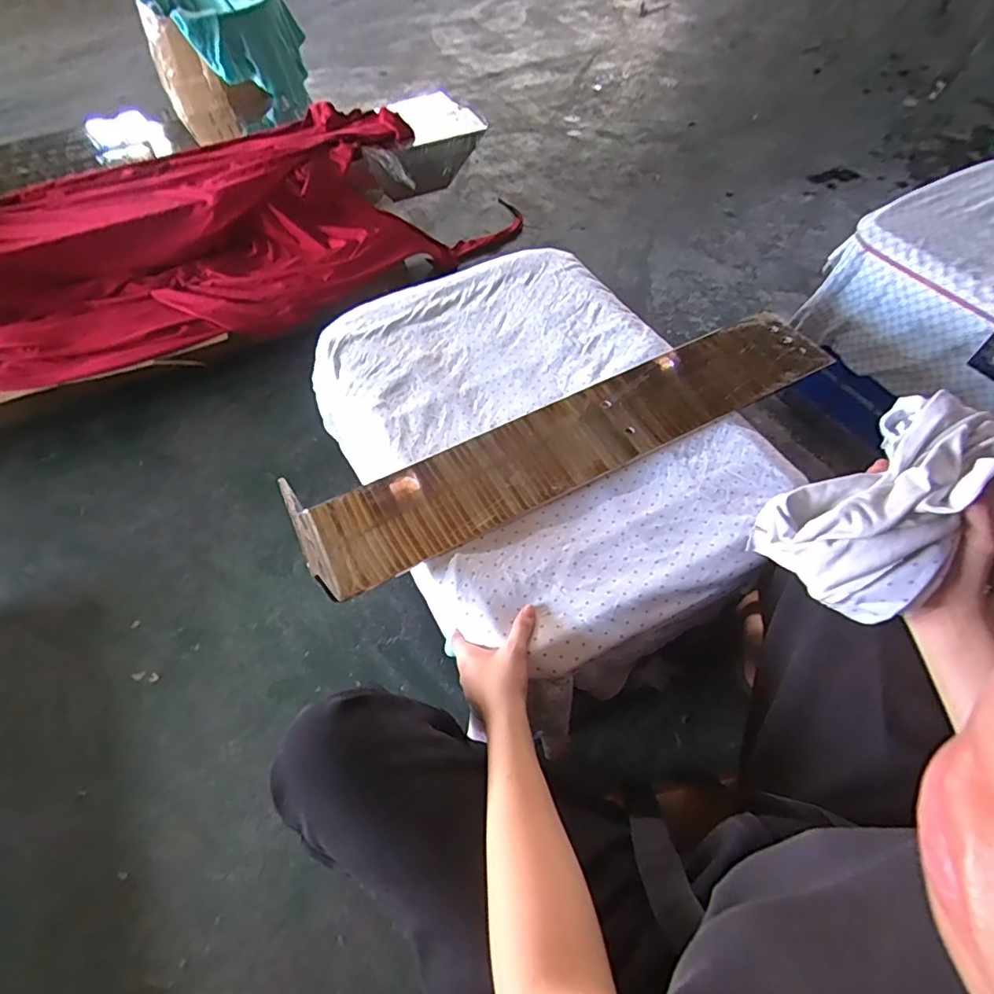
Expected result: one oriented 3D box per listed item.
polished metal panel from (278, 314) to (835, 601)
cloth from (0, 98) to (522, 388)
[{"bbox_3d":[0.095,-0.092,0.649,0.673,0.058,0.130,-26,59,-13],"label":"polished metal panel"},{"bbox_3d":[-0.672,-0.608,1.317,1.535,0.307,0.528,-20,58,-9],"label":"cloth"}]

